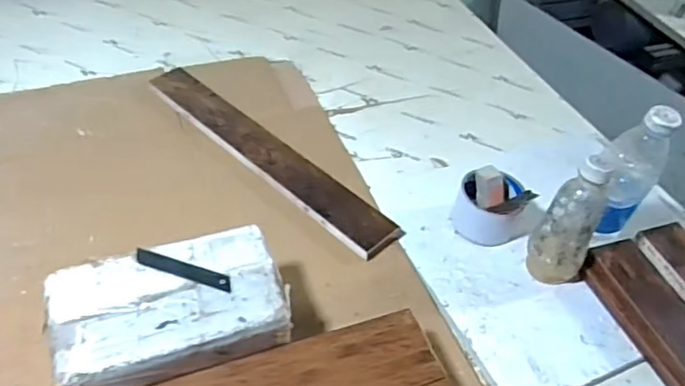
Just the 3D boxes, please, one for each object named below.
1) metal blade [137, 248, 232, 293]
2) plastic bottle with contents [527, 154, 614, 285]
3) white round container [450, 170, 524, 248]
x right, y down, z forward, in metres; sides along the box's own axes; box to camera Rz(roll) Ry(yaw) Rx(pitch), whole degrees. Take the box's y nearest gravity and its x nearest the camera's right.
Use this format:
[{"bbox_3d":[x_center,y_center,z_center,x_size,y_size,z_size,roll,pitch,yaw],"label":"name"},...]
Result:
[{"bbox_3d":[-0.150,0.072,0.563,0.098,0.004,0.017,16,46,11],"label":"metal blade"},{"bbox_3d":[0.254,0.033,0.665,0.063,0.161,0.068,25,49,19],"label":"plastic bottle with contents"},{"bbox_3d":[0.182,0.019,0.741,0.080,0.054,0.078,2,45,-2],"label":"white round container"}]

